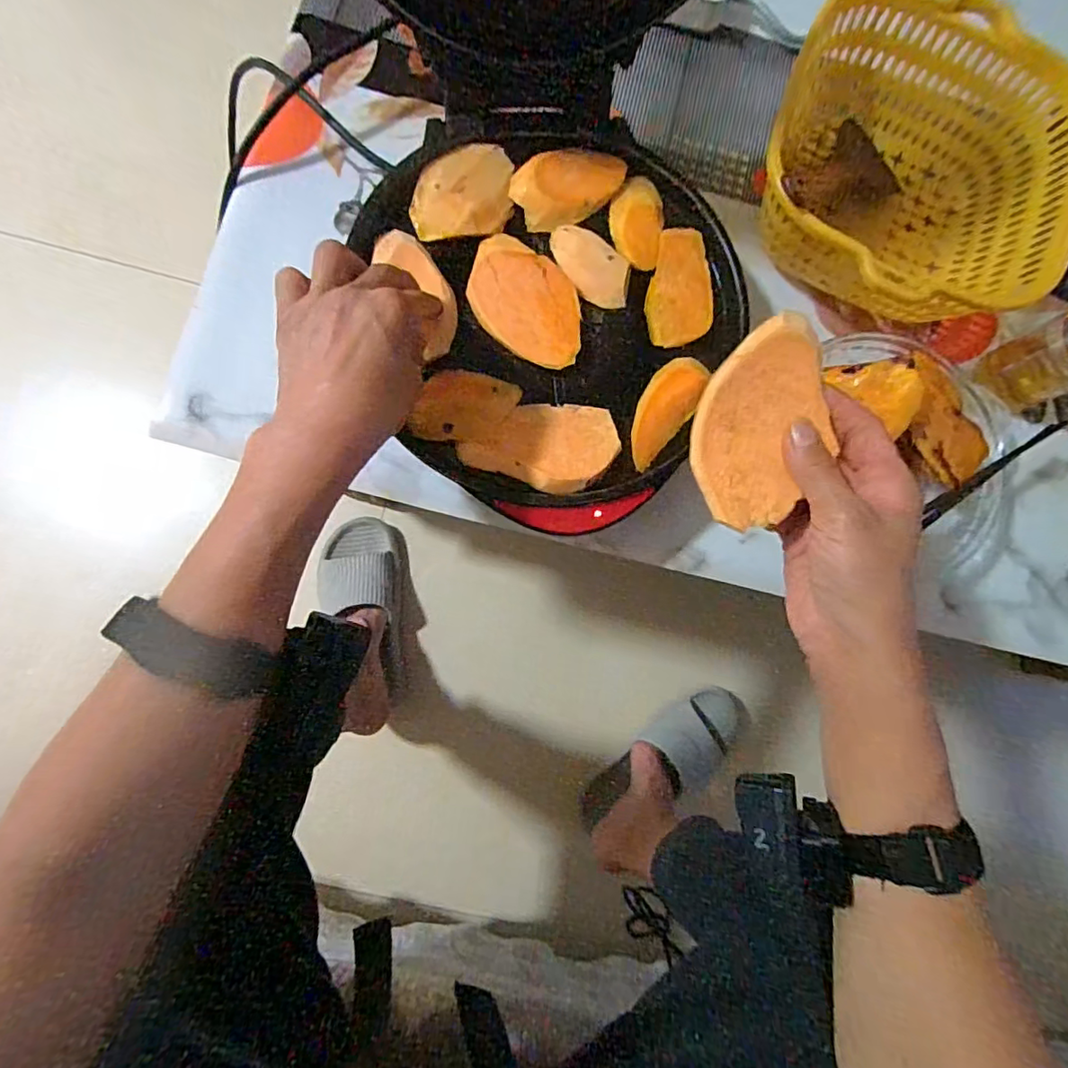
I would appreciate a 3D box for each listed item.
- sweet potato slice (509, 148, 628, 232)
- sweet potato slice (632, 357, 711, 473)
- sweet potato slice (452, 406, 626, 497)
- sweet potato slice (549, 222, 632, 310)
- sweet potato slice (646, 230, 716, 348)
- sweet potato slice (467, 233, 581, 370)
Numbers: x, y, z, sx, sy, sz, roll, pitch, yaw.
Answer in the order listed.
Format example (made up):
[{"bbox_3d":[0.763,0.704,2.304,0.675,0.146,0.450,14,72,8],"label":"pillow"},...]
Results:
[{"bbox_3d":[0.026,-0.255,0.405,0.084,0.011,0.049,-29,86,-9],"label":"sweet potato slice"},{"bbox_3d":[0.088,-0.087,0.383,0.034,0.010,0.084,37,80,0],"label":"sweet potato slice"},{"bbox_3d":[0.004,-0.059,0.376,0.104,0.009,0.061,0,82,-6],"label":"sweet potato slice"},{"bbox_3d":[0.040,-0.192,0.399,0.069,0.006,0.039,38,80,0],"label":"sweet potato slice"},{"bbox_3d":[0.106,-0.179,0.406,0.048,0.006,0.087,1,82,-6],"label":"sweet potato slice"},{"bbox_3d":[-0.005,-0.159,0.384,0.064,0.006,0.099,-41,88,-10],"label":"sweet potato slice"}]

